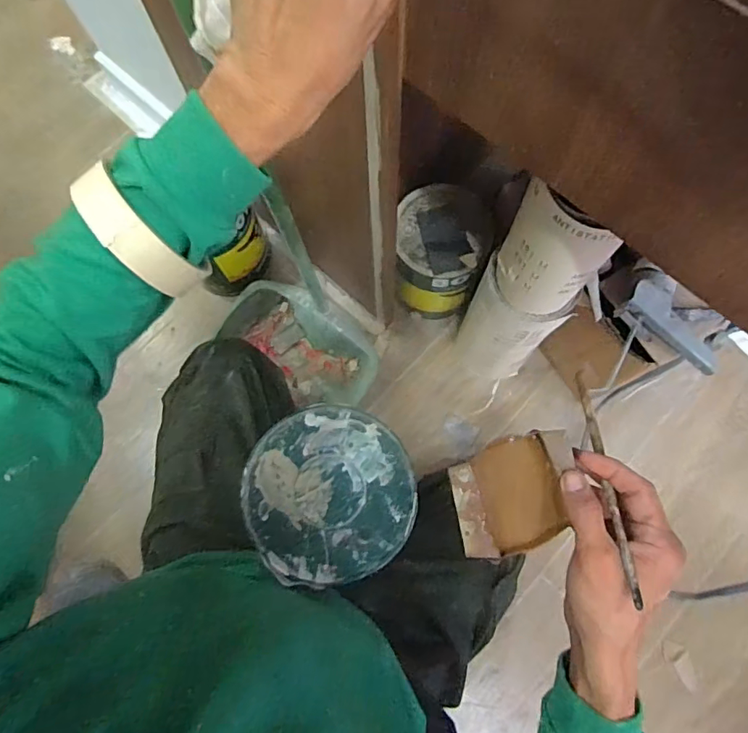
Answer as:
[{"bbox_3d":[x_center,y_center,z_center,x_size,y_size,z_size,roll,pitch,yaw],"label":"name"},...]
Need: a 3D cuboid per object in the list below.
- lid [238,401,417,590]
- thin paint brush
[{"bbox_3d":[-0.044,0.123,0.508,0.164,0.008,0.166,0,75,1],"label":"lid"},{"bbox_3d":[0.172,0.074,0.387,0.009,0.011,0.190,4,48,3],"label":"thin paint brush"}]

